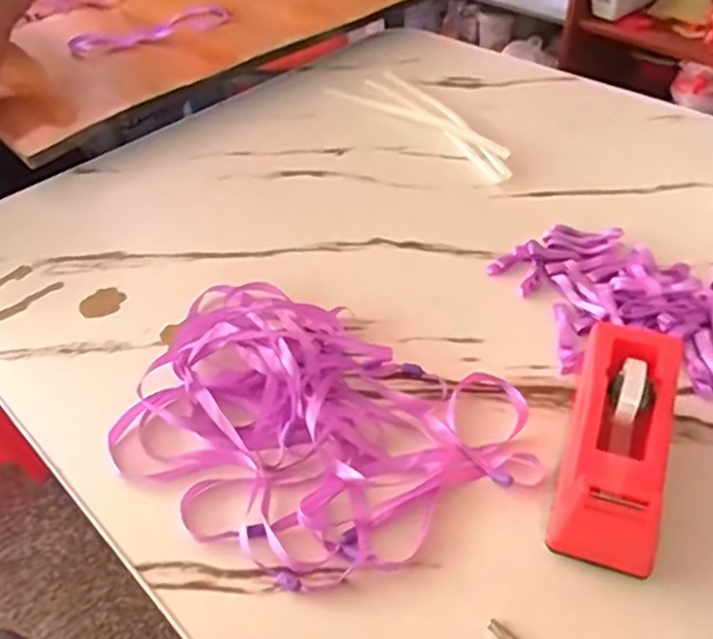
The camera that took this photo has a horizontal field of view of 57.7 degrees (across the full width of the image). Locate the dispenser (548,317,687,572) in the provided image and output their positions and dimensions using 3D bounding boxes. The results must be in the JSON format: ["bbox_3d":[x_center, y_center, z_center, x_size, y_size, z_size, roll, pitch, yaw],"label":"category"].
[{"bbox_3d":[0.170,0.075,0.417,0.062,0.065,0.155,13,47,17],"label":"dispenser"}]

